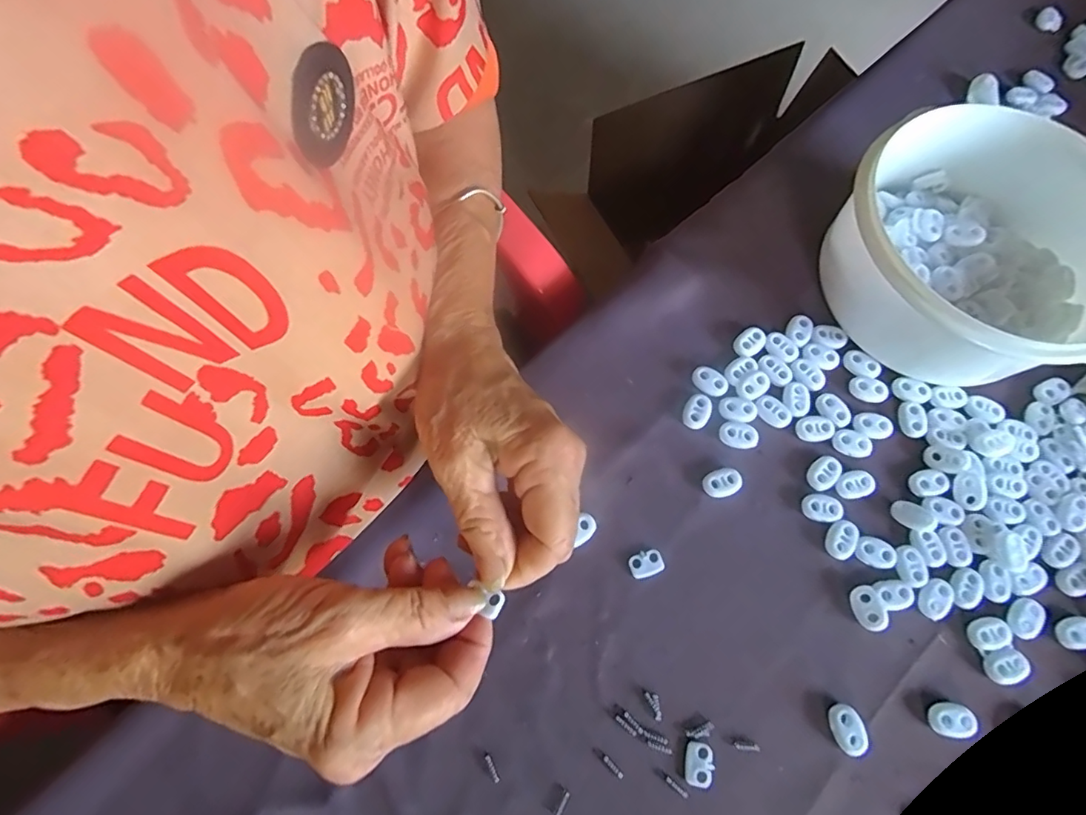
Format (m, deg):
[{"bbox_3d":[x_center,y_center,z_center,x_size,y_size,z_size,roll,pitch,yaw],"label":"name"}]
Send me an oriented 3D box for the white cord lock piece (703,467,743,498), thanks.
[{"bbox_3d":[0.103,0.044,0.311,0.021,0.007,0.015,-16,71,-7],"label":"white cord lock piece"}]

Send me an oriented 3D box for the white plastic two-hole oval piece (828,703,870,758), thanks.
[{"bbox_3d":[0.153,0.162,0.270,0.014,0.008,0.022,-8,70,-4],"label":"white plastic two-hole oval piece"}]

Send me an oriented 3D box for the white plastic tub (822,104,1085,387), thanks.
[{"bbox_3d":[0.255,-0.091,0.324,0.154,0.074,0.154,-41,75,-14],"label":"white plastic tub"}]

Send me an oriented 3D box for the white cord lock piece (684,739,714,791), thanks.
[{"bbox_3d":[0.077,0.175,0.263,0.013,0.004,0.019,12,70,3],"label":"white cord lock piece"}]

